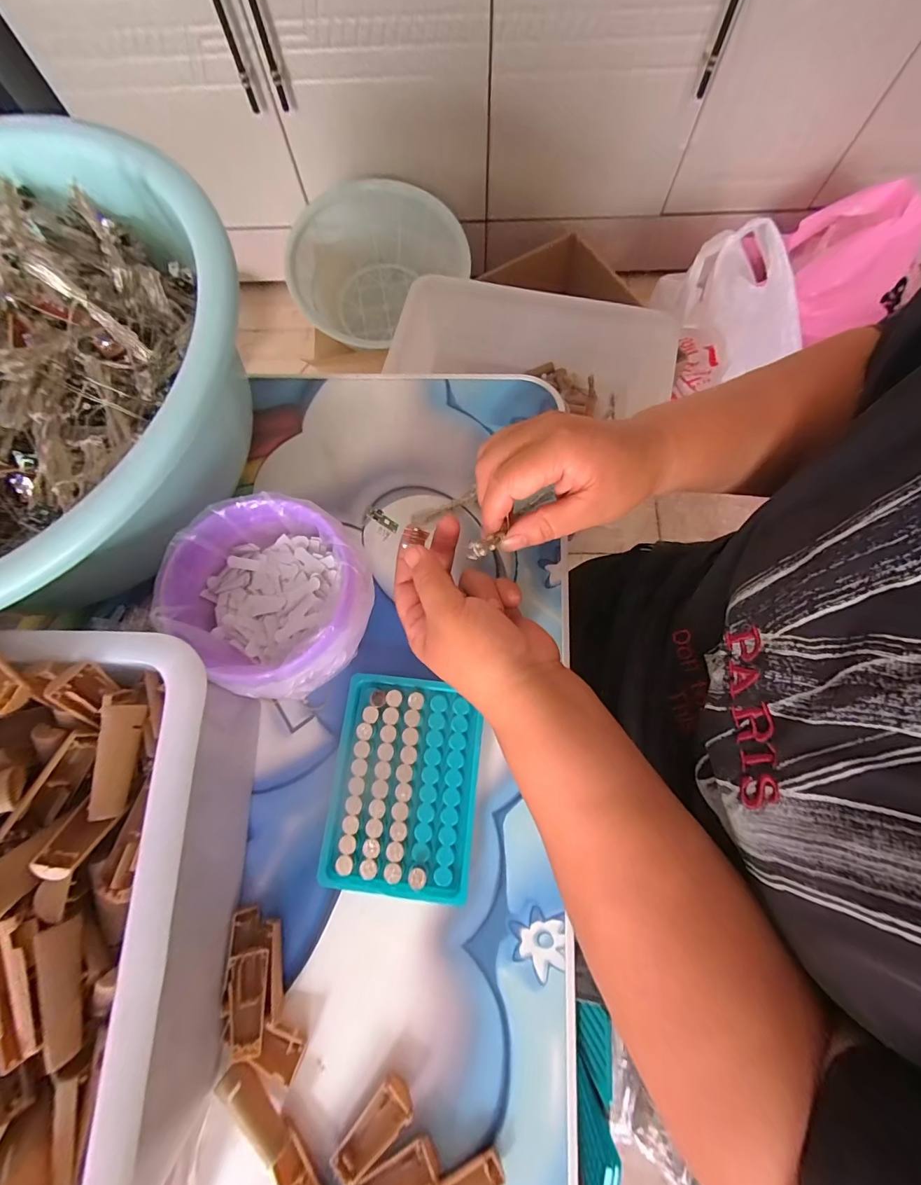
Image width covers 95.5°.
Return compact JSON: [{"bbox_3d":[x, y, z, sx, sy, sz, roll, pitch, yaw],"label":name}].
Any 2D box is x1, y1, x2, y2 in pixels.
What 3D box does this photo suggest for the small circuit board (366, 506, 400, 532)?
[{"bbox_3d":[-0.049,-0.046,0.266,0.022,0.004,0.008,33,76,-29],"label":"small circuit board"}]

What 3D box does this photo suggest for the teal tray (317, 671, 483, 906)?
[{"bbox_3d":[-0.037,0.125,0.279,0.094,0.013,0.130,5,76,3],"label":"teal tray"}]

